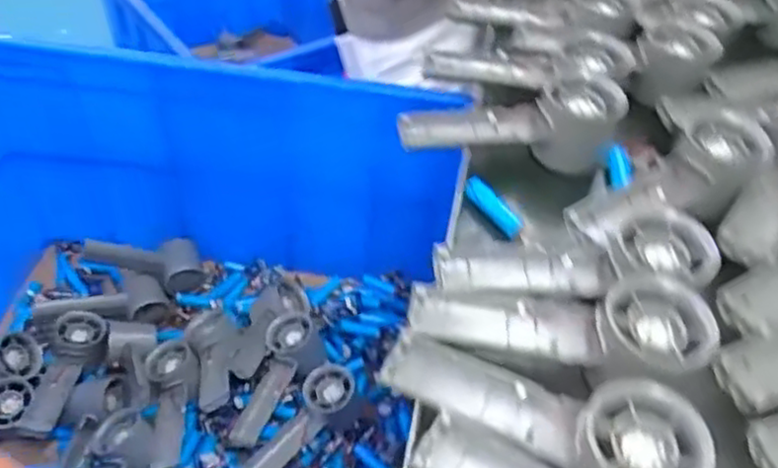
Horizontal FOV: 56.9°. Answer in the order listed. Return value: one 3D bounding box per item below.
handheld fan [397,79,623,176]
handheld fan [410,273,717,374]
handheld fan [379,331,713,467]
[{"bbox_3d":[0.089,-0.077,0.528,0.161,0.055,0.055,-2,47,-7],"label":"handheld fan"},{"bbox_3d":[0.092,0.051,0.401,0.161,0.031,0.054,0,46,12],"label":"handheld fan"},{"bbox_3d":[0.072,0.090,0.357,0.160,0.032,0.059,15,46,27],"label":"handheld fan"}]

